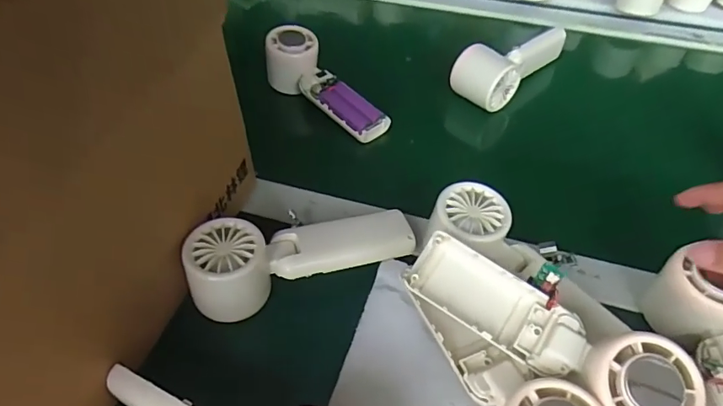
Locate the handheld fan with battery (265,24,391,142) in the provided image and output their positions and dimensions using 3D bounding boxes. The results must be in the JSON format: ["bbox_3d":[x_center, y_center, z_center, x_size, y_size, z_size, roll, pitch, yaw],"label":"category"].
[{"bbox_3d":[-0.040,-0.124,0.526,0.054,0.041,0.164,-37,71,-30],"label":"handheld fan with battery"}]

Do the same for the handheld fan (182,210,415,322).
[{"bbox_3d":[-0.043,0.035,0.361,0.161,0.053,0.057,-18,50,-17],"label":"handheld fan"}]

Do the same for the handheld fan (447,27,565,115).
[{"bbox_3d":[0.167,-0.165,0.554,0.062,0.046,0.159,32,54,26],"label":"handheld fan"}]

